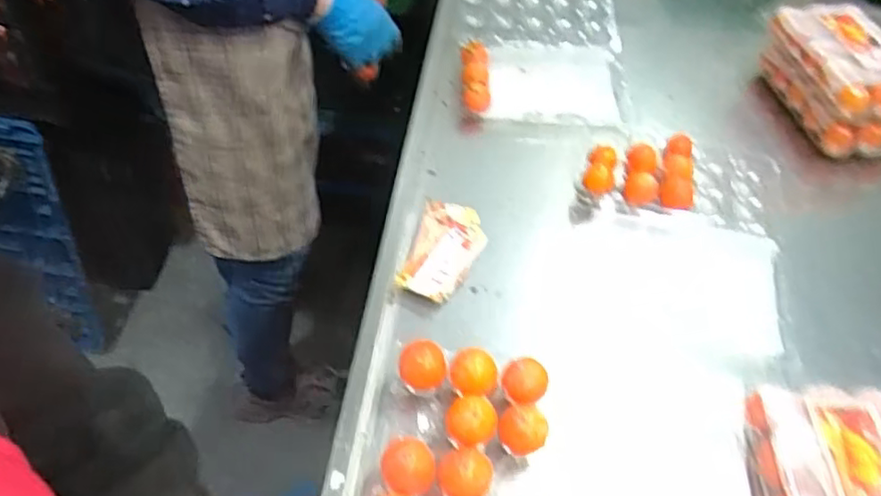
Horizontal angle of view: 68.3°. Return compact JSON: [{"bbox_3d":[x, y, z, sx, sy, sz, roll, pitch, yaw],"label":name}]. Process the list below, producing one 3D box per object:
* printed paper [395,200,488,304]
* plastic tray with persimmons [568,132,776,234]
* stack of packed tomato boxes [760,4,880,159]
[{"bbox_3d":[0.005,0.004,0.703,0.074,0.027,0.133,14,50,7],"label":"printed paper"},{"bbox_3d":[0.288,-0.082,0.778,0.253,0.045,0.148,6,49,1],"label":"plastic tray with persimmons"},{"bbox_3d":[0.551,-0.231,0.895,0.136,0.109,0.224,-5,50,-9],"label":"stack of packed tomato boxes"}]

